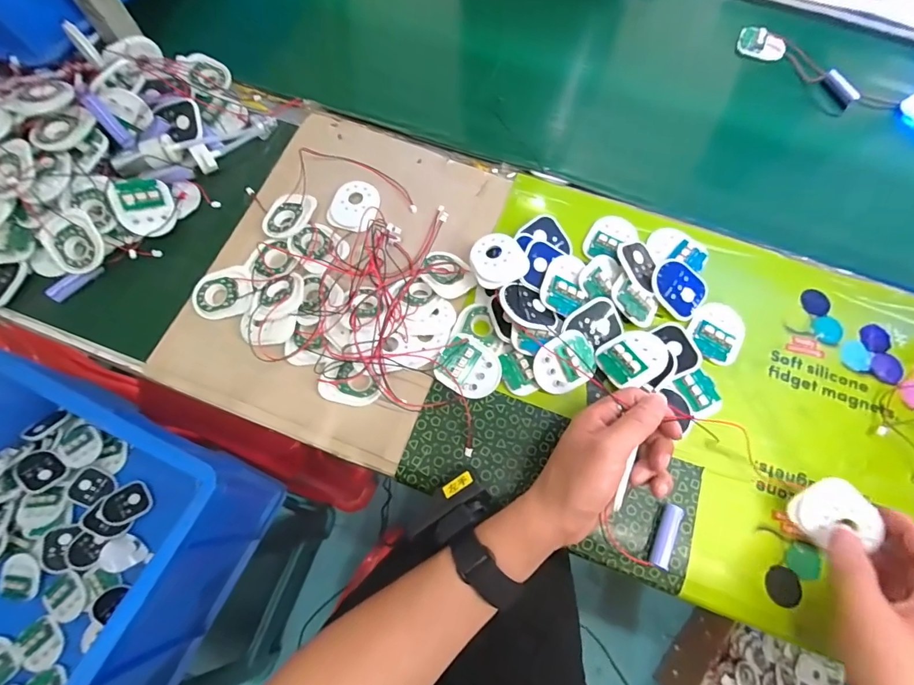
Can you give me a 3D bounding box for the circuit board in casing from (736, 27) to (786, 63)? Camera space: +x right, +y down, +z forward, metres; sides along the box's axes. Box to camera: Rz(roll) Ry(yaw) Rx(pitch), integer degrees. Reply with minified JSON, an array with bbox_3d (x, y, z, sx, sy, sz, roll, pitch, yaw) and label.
[{"bbox_3d":[0.403,-0.395,0.576,0.058,0.019,0.034,19,70,9],"label":"circuit board in casing"}]

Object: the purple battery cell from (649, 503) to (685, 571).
[{"bbox_3d":[0.166,0.154,0.347,0.014,0.015,0.048,25,71,8],"label":"purple battery cell"}]

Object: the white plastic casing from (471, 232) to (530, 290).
[{"bbox_3d":[0.036,-0.076,0.398,0.047,0.007,0.055,-33,71,-3],"label":"white plastic casing"}]

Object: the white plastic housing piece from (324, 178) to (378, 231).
[{"bbox_3d":[-0.106,-0.143,0.453,0.048,0.008,0.059,20,70,6],"label":"white plastic housing piece"}]

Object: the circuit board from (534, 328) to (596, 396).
[{"bbox_3d":[0.097,0.017,0.387,0.058,0.012,0.049,-22,97,-7],"label":"circuit board"}]

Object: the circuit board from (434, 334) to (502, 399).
[{"bbox_3d":[0.012,0.022,0.391,0.054,0.007,0.050,28,83,-2],"label":"circuit board"}]

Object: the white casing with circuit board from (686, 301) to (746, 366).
[{"bbox_3d":[0.247,-0.011,0.411,0.047,0.009,0.059,29,71,6],"label":"white casing with circuit board"}]

